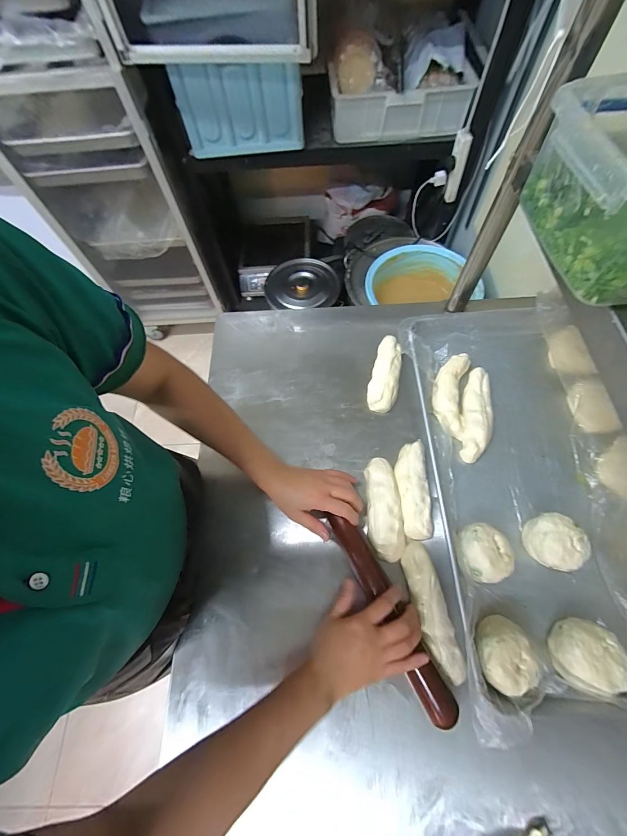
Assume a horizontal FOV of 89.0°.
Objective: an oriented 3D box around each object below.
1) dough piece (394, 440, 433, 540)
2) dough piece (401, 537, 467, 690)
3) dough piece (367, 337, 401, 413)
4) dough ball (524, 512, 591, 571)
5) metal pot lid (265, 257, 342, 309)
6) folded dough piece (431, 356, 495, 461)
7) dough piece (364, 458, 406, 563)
[{"bbox_3d":[0.160,0.115,0.517,0.049,0.031,0.149,0,67,2],"label":"dough piece"},{"bbox_3d":[0.165,0.268,0.450,0.044,0.025,0.171,-11,67,-2],"label":"dough piece"},{"bbox_3d":[0.139,-0.088,0.605,0.054,0.028,0.159,15,69,8],"label":"dough piece"},{"bbox_3d":[0.349,0.180,0.463,0.066,0.046,0.070,-1,67,2],"label":"dough ball"},{"bbox_3d":[-0.048,-0.578,1.360,0.317,0.042,0.264,-4,66,1],"label":"metal pot lid"},{"bbox_3d":[0.268,-0.025,0.574,0.104,0.035,0.207,2,68,3],"label":"folded dough piece"},{"bbox_3d":[0.111,0.142,0.510,0.053,0.032,0.154,-3,67,1],"label":"dough piece"}]

